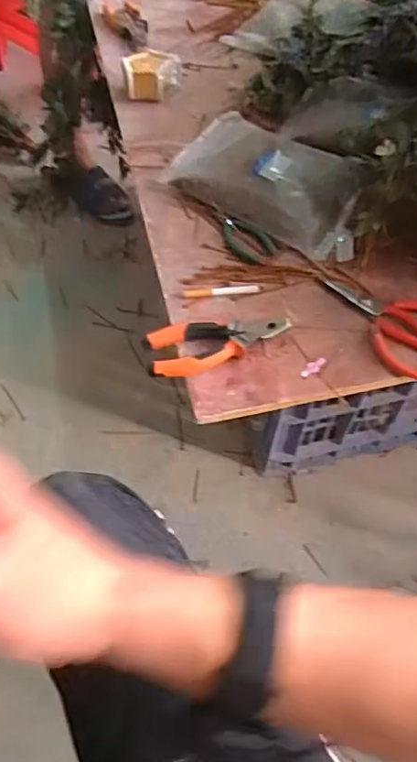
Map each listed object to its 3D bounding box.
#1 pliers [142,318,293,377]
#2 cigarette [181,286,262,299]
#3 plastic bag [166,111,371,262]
[{"bbox_3d":[0.011,-0.039,0.596,0.152,0.019,0.057,-9,58,-6],"label":"pliers"},{"bbox_3d":[0.015,-0.102,0.639,0.087,0.007,0.012,-6,58,-5],"label":"cigarette"},{"bbox_3d":[0.084,-0.261,0.723,0.249,0.044,0.167,25,61,15],"label":"plastic bag"}]

